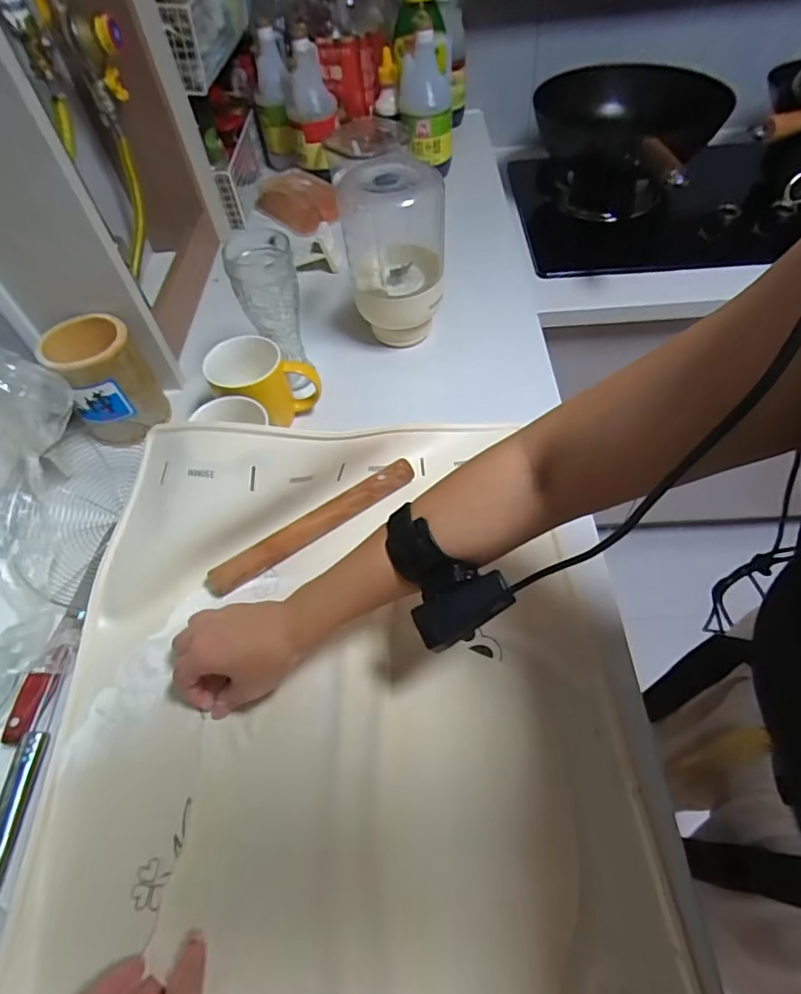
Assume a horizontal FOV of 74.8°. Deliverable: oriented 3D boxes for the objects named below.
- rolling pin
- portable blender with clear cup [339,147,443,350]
[{"bbox_3d":[-0.083,0.028,0.519,0.226,0.030,0.025,-32,58,-16],"label":"rolling pin"},{"bbox_3d":[-0.005,-0.291,0.629,0.108,0.182,0.122,-4,55,2],"label":"portable blender with clear cup"}]

